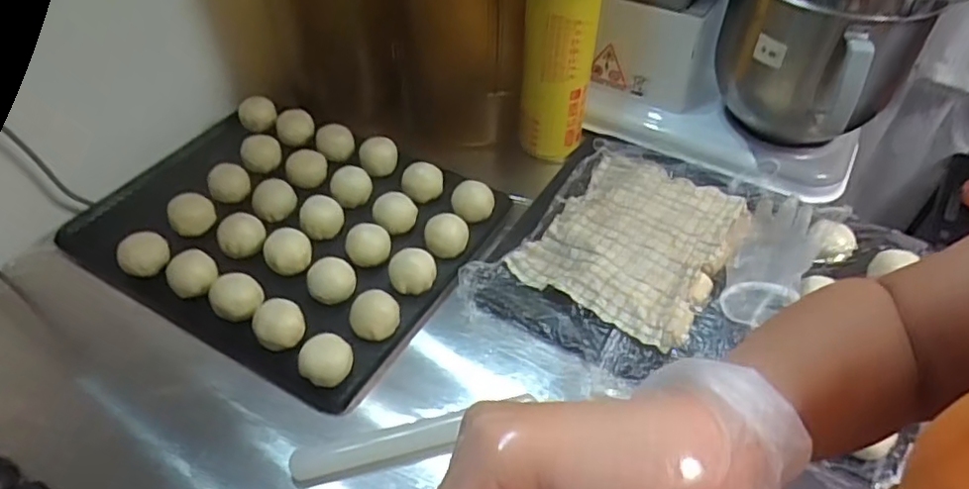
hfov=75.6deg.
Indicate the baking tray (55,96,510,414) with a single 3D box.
[{"bbox_3d":[-0.253,-0.043,0.766,0.475,0.032,0.347,22,51,22],"label":"baking tray"}]

